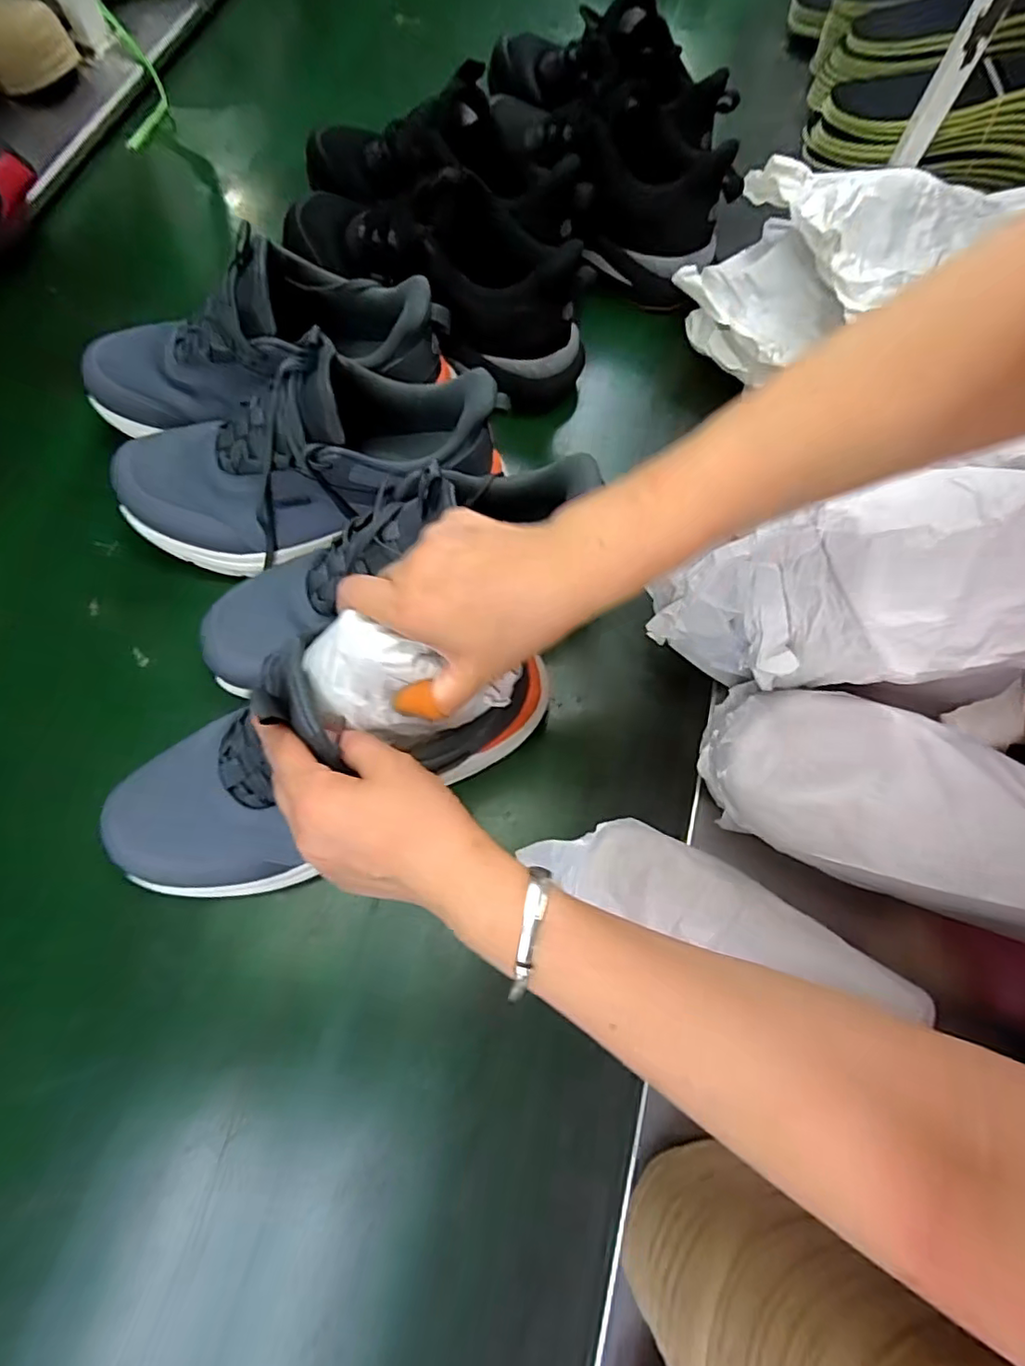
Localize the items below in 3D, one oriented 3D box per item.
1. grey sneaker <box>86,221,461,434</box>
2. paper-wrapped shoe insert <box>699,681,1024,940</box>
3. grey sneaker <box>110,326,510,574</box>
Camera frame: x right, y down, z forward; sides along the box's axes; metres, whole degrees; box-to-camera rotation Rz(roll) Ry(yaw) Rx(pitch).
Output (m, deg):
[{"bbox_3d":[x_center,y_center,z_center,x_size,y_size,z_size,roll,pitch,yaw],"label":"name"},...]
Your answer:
[{"bbox_3d":[-0.204,-0.267,0.460,0.293,0.117,0.089,-10,70,-6],"label":"grey sneaker"},{"bbox_3d":[0.210,0.067,0.319,0.215,0.061,0.101,23,68,30],"label":"paper-wrapped shoe insert"},{"bbox_3d":[-0.158,-0.174,0.444,0.292,0.116,0.111,-6,69,-5],"label":"grey sneaker"}]

